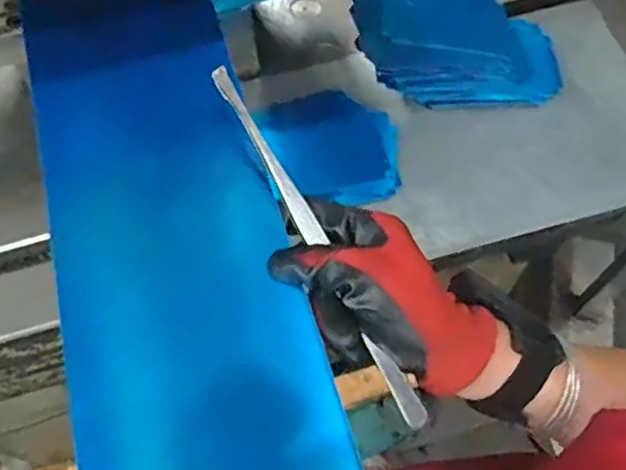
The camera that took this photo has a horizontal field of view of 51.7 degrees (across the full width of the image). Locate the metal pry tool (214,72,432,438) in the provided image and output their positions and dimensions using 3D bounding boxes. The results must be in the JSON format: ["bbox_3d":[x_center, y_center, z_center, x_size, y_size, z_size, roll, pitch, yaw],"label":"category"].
[{"bbox_3d":[0.001,0.003,0.397,0.012,0.011,0.251,-28,82,-12],"label":"metal pry tool"}]

